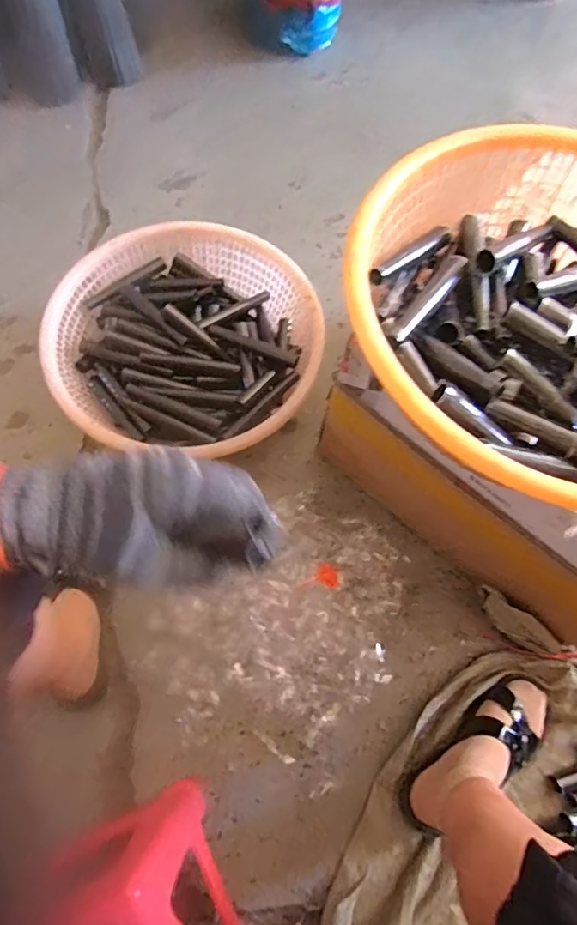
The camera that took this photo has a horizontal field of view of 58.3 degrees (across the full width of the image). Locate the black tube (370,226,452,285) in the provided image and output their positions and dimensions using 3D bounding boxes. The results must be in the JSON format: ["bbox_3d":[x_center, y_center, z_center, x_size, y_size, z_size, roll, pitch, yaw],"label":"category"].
[{"bbox_3d":[0.129,-0.211,0.527,0.019,0.012,0.155,40,53,12],"label":"black tube"}]

